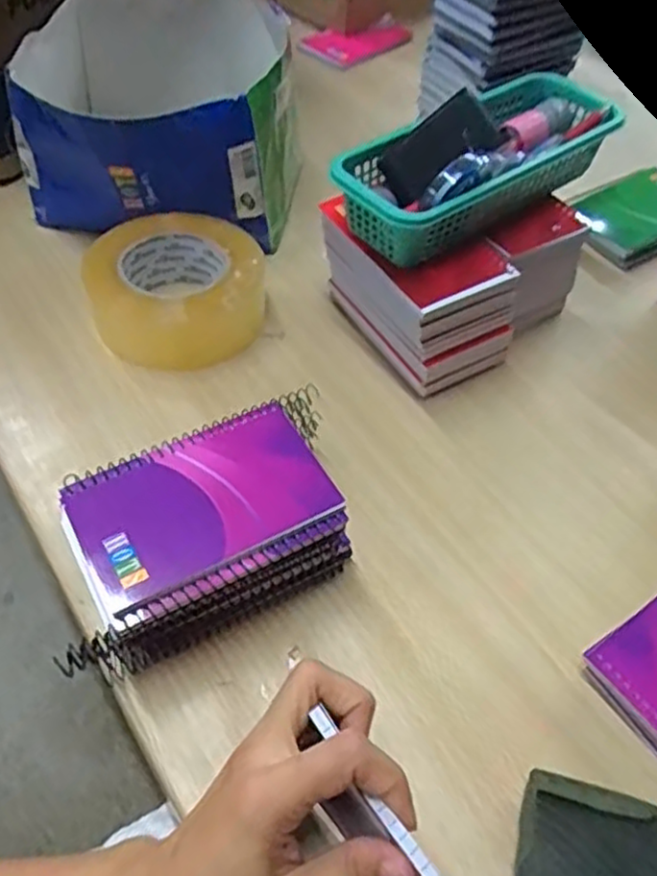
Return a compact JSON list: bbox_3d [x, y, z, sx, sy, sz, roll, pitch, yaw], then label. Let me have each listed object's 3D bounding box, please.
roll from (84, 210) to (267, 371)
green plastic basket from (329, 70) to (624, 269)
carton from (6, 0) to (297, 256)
[{"bbox_3d":[-0.118,-0.117,0.544,0.125,0.054,0.119,2,52,-2],"label":"roll"},{"bbox_3d":[0.112,-0.200,0.496,0.238,0.051,0.092,-30,59,-24],"label":"green plastic basket"},{"bbox_3d":[-0.144,-0.292,0.629,0.224,0.130,0.257,0,52,-4],"label":"carton"}]

